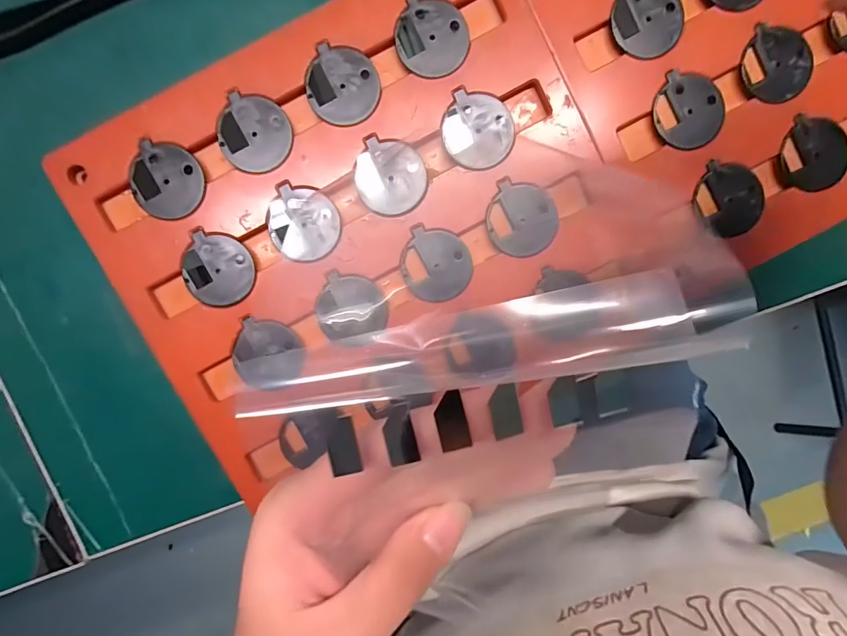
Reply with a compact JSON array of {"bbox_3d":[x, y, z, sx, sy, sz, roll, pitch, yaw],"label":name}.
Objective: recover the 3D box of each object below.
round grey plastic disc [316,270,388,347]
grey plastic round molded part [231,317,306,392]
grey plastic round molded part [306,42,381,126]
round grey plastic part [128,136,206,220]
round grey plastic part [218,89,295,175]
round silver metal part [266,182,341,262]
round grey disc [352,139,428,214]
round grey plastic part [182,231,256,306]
[{"bbox_3d":[-0.030,-0.003,0.178,0.029,0.004,0.030,-2,92,-1],"label":"round grey plastic disc"},{"bbox_3d":[-0.065,0.015,0.176,0.027,0.005,0.027,10,91,-2],"label":"grey plastic round molded part"},{"bbox_3d":[-0.033,-0.093,0.168,0.030,0.004,0.028,0,92,-1],"label":"grey plastic round molded part"},{"bbox_3d":[-0.104,-0.055,0.168,0.029,0.004,0.028,0,92,-1],"label":"round grey plastic part"},{"bbox_3d":[-0.068,-0.074,0.168,0.028,0.004,0.028,0,92,-1],"label":"round grey plastic part"},{"bbox_3d":[-0.049,-0.038,0.172,0.029,0.004,0.028,0,92,-1],"label":"round silver metal part"},{"bbox_3d":[-0.014,-0.058,0.171,0.028,0.004,0.029,0,92,-1],"label":"round grey disc"},{"bbox_3d":[-0.085,-0.020,0.172,0.027,0.004,0.027,0,92,-1],"label":"round grey plastic part"}]

